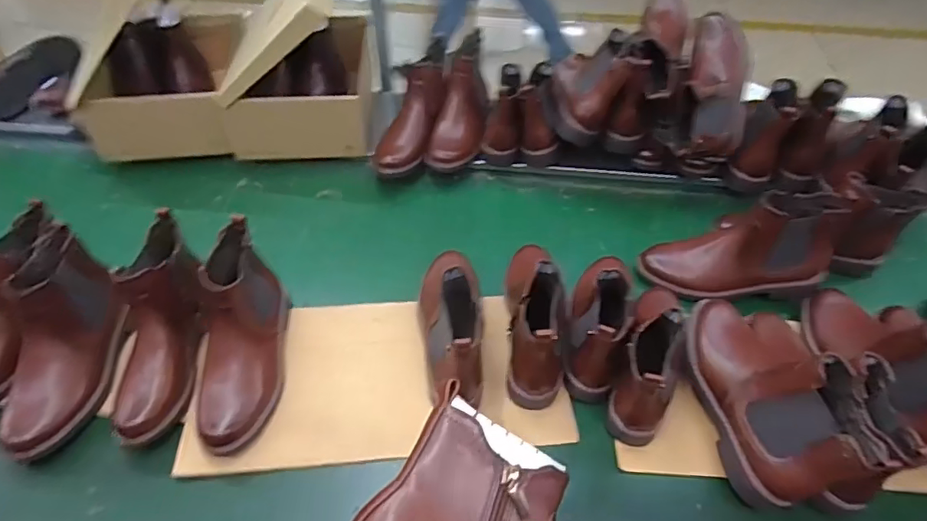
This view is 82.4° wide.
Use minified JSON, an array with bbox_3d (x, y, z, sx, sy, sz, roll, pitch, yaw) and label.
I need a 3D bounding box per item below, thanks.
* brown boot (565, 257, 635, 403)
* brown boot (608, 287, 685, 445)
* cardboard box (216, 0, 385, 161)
[{"bbox_3d":[0.199,0.058,0.757,0.070,0.152,0.251,11,50,9],"label":"brown boot"},{"bbox_3d":[0.261,0.103,0.706,0.079,0.138,0.246,20,52,16],"label":"brown boot"},{"bbox_3d":[-0.336,-0.382,1.138,0.277,0.170,0.349,-4,49,-4],"label":"cardboard box"}]

